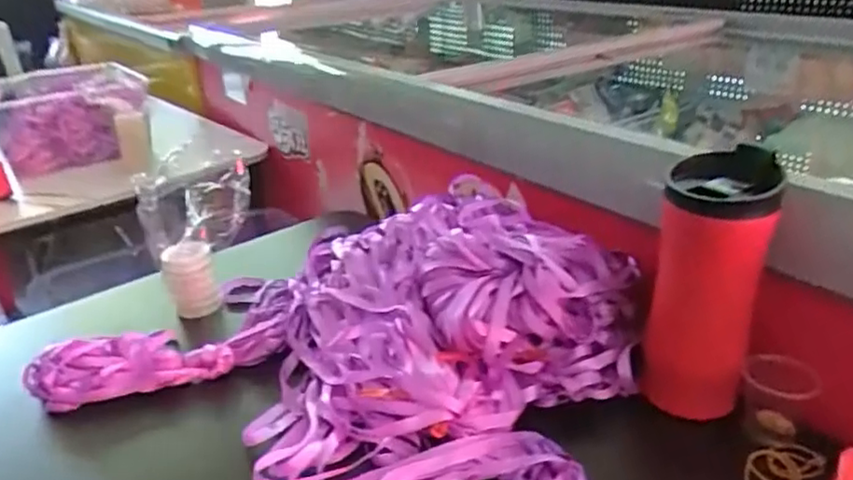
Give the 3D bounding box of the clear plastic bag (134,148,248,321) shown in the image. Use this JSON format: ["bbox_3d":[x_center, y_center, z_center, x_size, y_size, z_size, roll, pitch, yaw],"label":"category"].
[{"bbox_3d":[-0.229,-0.001,0.632,0.094,0.157,0.086,-12,28,-18],"label":"clear plastic bag"}]

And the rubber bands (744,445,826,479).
[{"bbox_3d":[0.246,0.157,0.439,0.062,0.007,0.033,-16,29,-24],"label":"rubber bands"}]

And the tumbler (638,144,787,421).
[{"bbox_3d":[0.208,0.038,0.477,0.072,0.190,0.085,6,28,17],"label":"tumbler"}]

